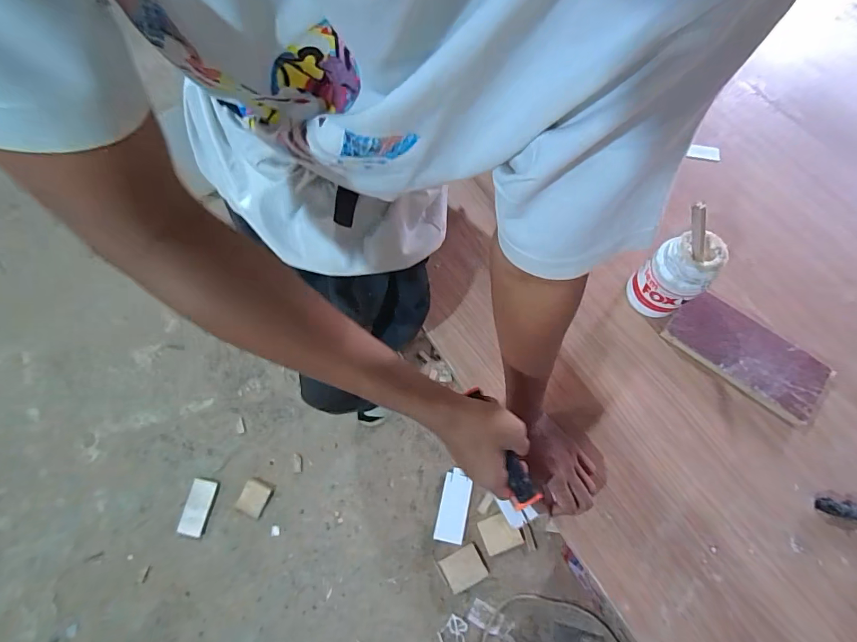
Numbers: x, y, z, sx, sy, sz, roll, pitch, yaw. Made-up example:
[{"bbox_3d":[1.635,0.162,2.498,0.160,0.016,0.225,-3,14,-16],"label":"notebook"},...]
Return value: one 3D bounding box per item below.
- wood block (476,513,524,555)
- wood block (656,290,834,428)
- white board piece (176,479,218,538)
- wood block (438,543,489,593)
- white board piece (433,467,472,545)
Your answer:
[{"bbox_3d":[0.207,0.615,1.196,0.107,0.013,0.093,-19,69,-8],"label":"wood block"},{"bbox_3d":[0.458,0.045,0.600,0.210,0.020,0.106,39,76,14],"label":"wood block"},{"bbox_3d":[-0.689,0.554,1.228,0.070,0.017,0.151,9,68,3],"label":"white board piece"},{"bbox_3d":[0.099,0.699,1.168,0.118,0.012,0.092,-25,70,-11],"label":"wood block"},{"bbox_3d":[0.075,0.544,1.219,0.085,0.025,0.196,13,68,5],"label":"white board piece"}]

